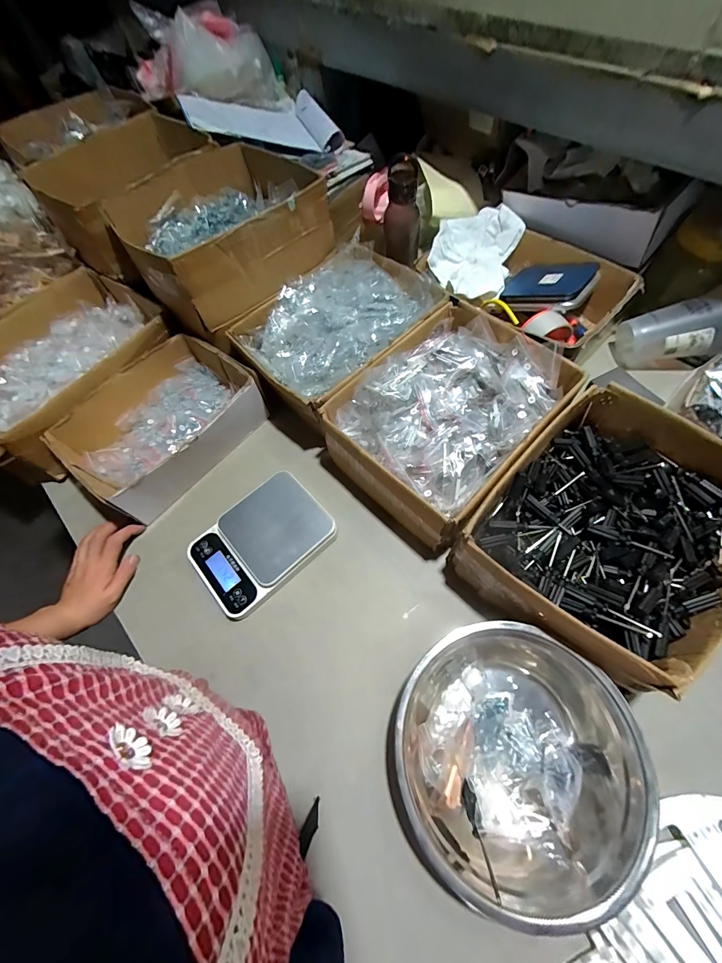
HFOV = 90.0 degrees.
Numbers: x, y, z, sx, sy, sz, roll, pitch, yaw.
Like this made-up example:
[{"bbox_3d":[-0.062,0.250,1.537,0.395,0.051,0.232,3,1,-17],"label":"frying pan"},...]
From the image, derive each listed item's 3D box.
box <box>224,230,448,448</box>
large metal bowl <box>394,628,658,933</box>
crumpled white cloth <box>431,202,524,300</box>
[{"bbox_3d":[-0.039,-0.247,0.665,0.333,0.167,0.248,-36,66,-14],"label":"box"},{"bbox_3d":[0.168,0.301,0.405,0.236,0.086,0.244,-2,63,3],"label":"large metal bowl"},{"bbox_3d":[0.212,-0.433,0.689,0.148,0.062,0.219,19,66,13],"label":"crumpled white cloth"}]

